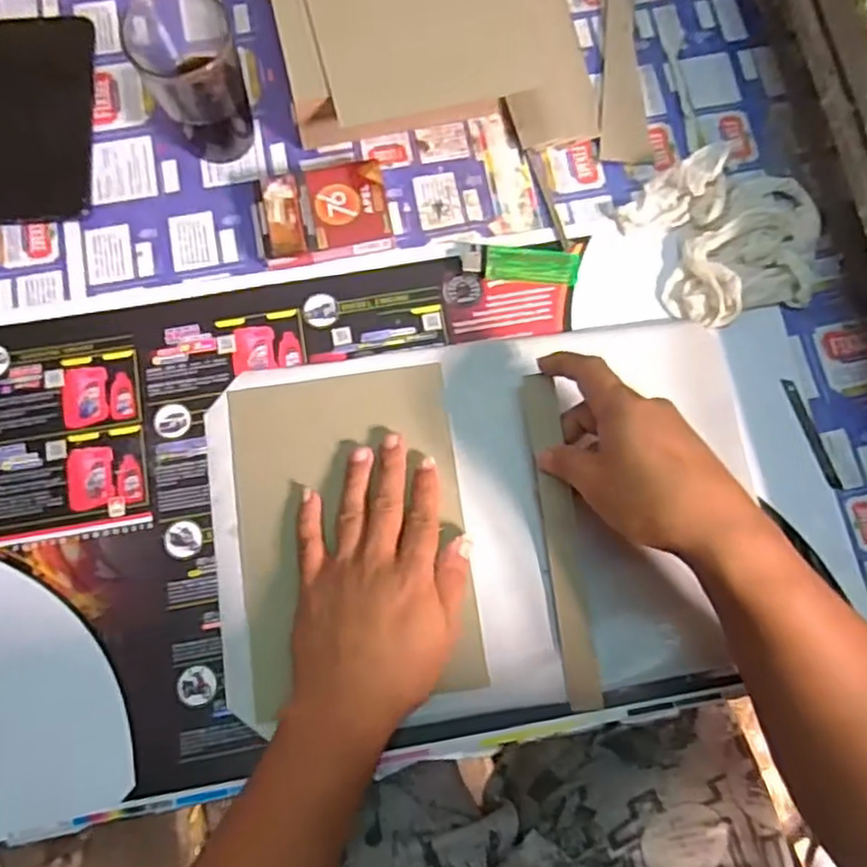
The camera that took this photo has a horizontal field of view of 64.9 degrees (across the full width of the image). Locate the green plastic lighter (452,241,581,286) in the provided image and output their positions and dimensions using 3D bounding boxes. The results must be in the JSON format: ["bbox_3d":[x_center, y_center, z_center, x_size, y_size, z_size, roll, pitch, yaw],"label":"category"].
[{"bbox_3d":[0.061,-0.120,0.476,0.084,0.013,0.028,4,77,-1],"label":"green plastic lighter"}]

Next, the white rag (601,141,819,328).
[{"bbox_3d":[0.209,-0.140,0.474,0.123,0.031,0.120,-25,79,-7],"label":"white rag"}]

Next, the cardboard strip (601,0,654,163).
[{"bbox_3d":[0.143,-0.301,0.520,0.036,0.005,0.205,0,77,-2],"label":"cardboard strip"}]

